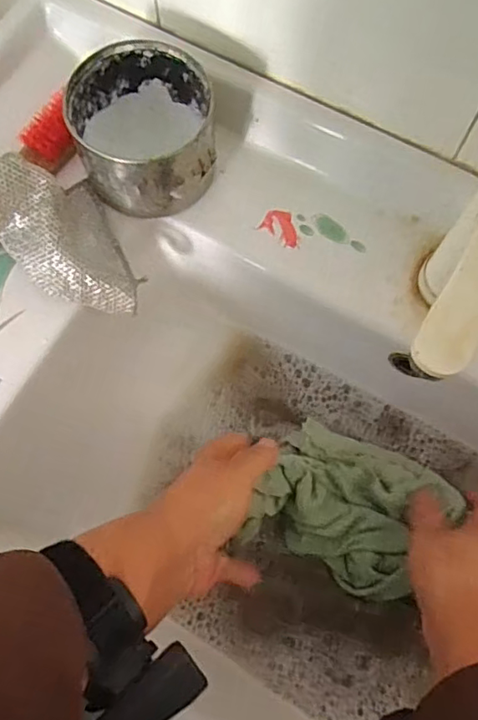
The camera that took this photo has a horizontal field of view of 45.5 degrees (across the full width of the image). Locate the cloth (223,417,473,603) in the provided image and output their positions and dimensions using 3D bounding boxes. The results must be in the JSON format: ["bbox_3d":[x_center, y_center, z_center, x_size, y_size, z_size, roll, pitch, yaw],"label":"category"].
[{"bbox_3d":[0.088,0.119,0.458,0.134,0.047,0.110,27,76,8],"label":"cloth"}]

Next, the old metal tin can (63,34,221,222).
[{"bbox_3d":[-0.070,-0.170,0.426,0.100,0.072,0.104,0,72,1],"label":"old metal tin can"}]

